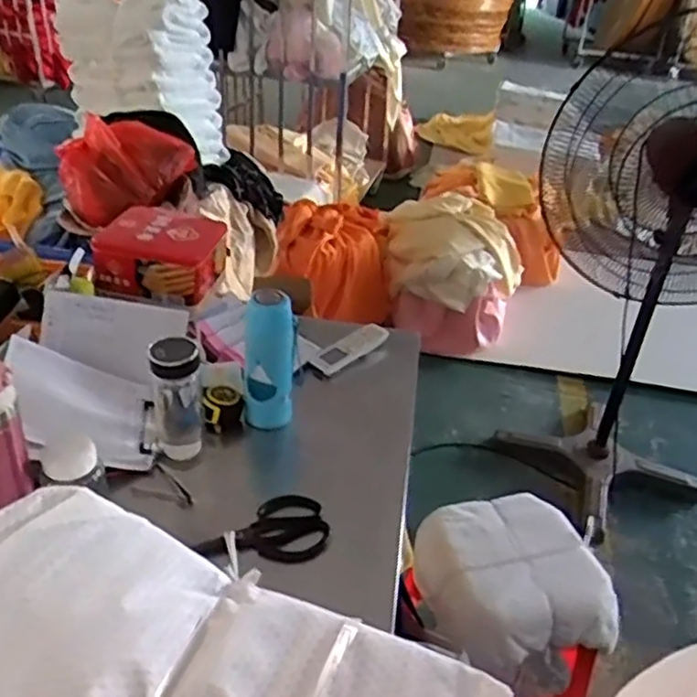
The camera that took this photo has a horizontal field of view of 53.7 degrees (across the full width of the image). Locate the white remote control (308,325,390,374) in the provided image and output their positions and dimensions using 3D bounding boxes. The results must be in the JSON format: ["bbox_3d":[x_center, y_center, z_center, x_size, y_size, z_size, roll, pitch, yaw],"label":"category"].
[{"bbox_3d":[0.003,-0.001,1.214,0.155,0.011,0.047,-32,74,-31],"label":"white remote control"}]

